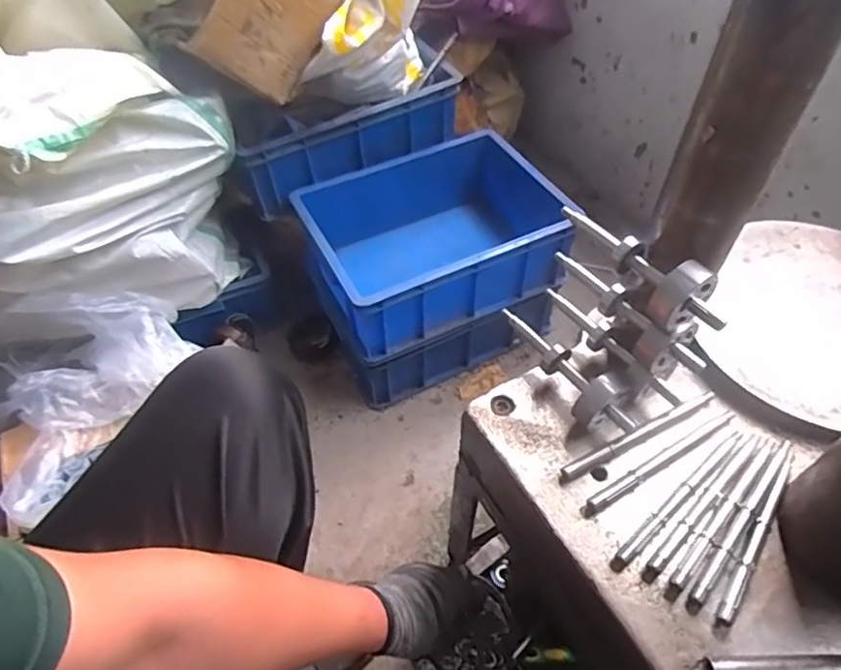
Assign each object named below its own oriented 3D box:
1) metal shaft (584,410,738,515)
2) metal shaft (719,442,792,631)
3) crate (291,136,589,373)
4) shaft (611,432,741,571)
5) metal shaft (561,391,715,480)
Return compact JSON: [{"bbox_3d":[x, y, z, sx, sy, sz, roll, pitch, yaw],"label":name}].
[{"bbox_3d":[0.207,0.106,0.508,0.159,0.010,0.011,-25,55,-18],"label":"metal shaft"},{"bbox_3d":[0.264,0.150,0.465,0.011,0.014,0.162,28,57,21],"label":"metal shaft"},{"bbox_3d":[0.028,-0.158,1.032,0.405,0.172,0.289,-22,54,-16],"label":"crate"},{"bbox_3d":[0.213,0.133,0.489,0.165,0.011,0.012,-34,59,-24],"label":"shaft"},{"bbox_3d":[0.193,0.085,0.521,0.165,0.009,0.011,-22,54,-16],"label":"metal shaft"}]

